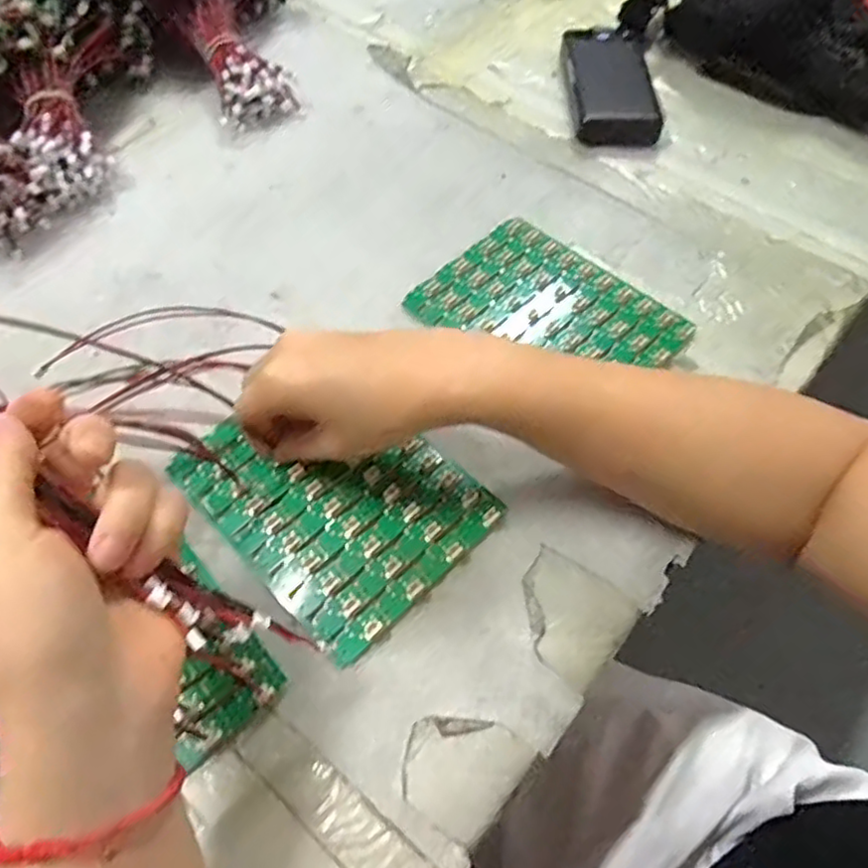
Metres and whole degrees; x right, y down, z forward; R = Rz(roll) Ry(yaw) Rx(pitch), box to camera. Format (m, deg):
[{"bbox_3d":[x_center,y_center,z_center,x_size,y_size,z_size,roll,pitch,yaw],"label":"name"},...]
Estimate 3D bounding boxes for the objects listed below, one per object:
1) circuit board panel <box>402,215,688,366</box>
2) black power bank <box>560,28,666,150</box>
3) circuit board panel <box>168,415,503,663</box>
[{"bbox_3d":[0.079,-0.084,0.466,0.124,0.009,0.162,-40,66,-21],"label":"circuit board panel"},{"bbox_3d":[0.158,-0.312,0.595,0.073,0.026,0.148,0,59,1],"label":"black power bank"},{"bbox_3d":[-0.058,0.034,0.387,0.123,0.006,0.159,-41,67,-18],"label":"circuit board panel"}]

